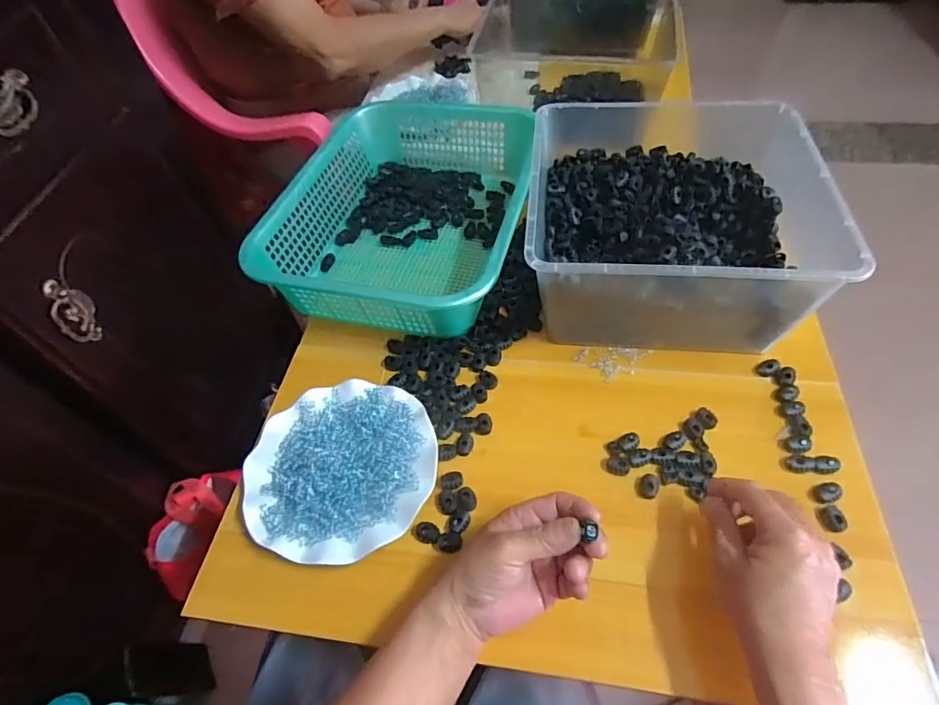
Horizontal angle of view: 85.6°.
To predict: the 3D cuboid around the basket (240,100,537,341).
[{"bbox_3d":[-0.071,-0.195,0.688,0.298,0.109,0.400,10,55,12],"label":"basket"}]

